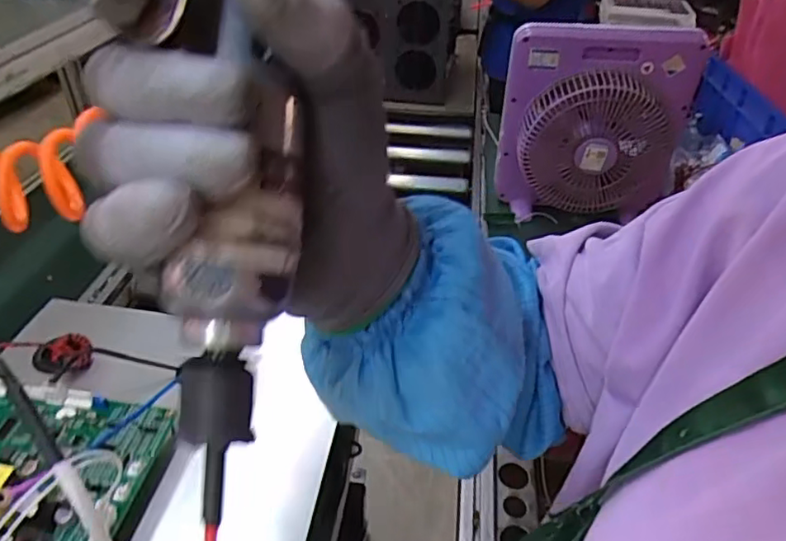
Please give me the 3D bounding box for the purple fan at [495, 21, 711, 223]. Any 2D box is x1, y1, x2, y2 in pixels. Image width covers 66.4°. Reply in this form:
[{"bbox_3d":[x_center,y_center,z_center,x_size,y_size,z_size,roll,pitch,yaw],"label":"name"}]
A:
[{"bbox_3d":[0.357,-0.261,1.050,0.338,0.340,0.097,-2,34,6],"label":"purple fan"}]

